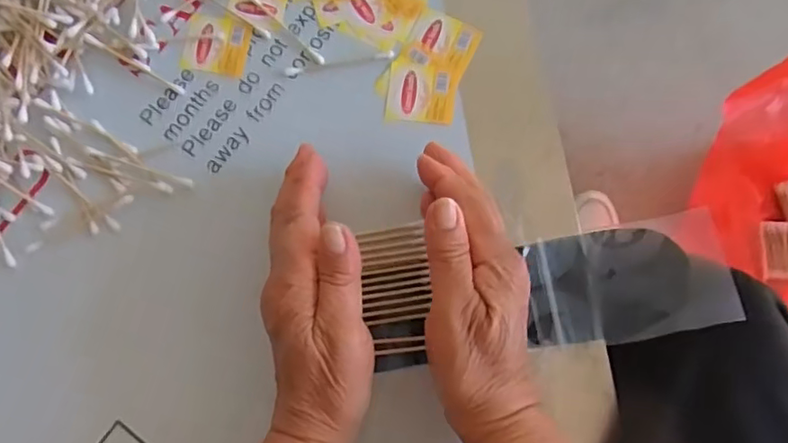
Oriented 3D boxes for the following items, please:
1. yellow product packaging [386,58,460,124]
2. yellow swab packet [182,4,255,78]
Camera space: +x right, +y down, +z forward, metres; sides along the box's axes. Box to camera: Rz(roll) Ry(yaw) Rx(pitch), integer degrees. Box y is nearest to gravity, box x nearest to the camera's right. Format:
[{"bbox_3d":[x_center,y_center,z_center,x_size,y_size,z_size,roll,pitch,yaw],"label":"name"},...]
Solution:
[{"bbox_3d":[0.018,-0.083,0.381,0.043,0.004,0.040,8,78,2],"label":"yellow product packaging"},{"bbox_3d":[-0.118,-0.120,0.393,0.042,0.004,0.044,12,79,3],"label":"yellow swab packet"}]

